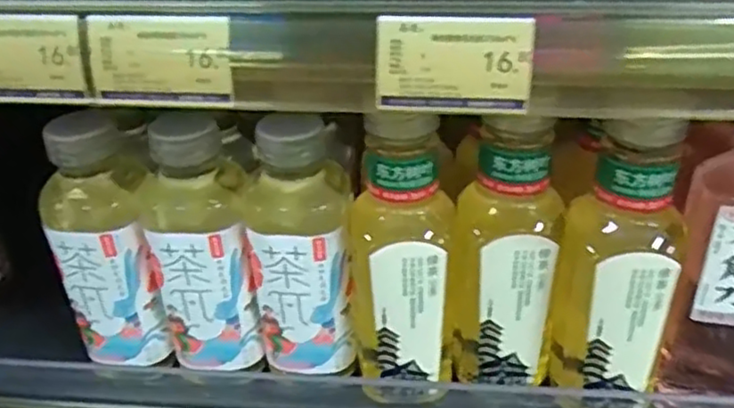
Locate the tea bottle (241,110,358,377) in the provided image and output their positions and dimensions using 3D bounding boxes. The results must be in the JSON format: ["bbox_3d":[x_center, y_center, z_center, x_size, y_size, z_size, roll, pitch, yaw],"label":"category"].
[{"bbox_3d":[-0.043,0.024,0.426,0.061,0.168,0.060,-6,32,-6],"label":"tea bottle"}]

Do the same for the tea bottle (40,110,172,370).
[{"bbox_3d":[-0.170,0.029,0.433,0.060,0.165,0.056,-21,36,-26],"label":"tea bottle"}]

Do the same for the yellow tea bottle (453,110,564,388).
[{"bbox_3d":[0.086,0.030,0.411,0.059,0.171,0.052,8,34,16],"label":"yellow tea bottle"}]

